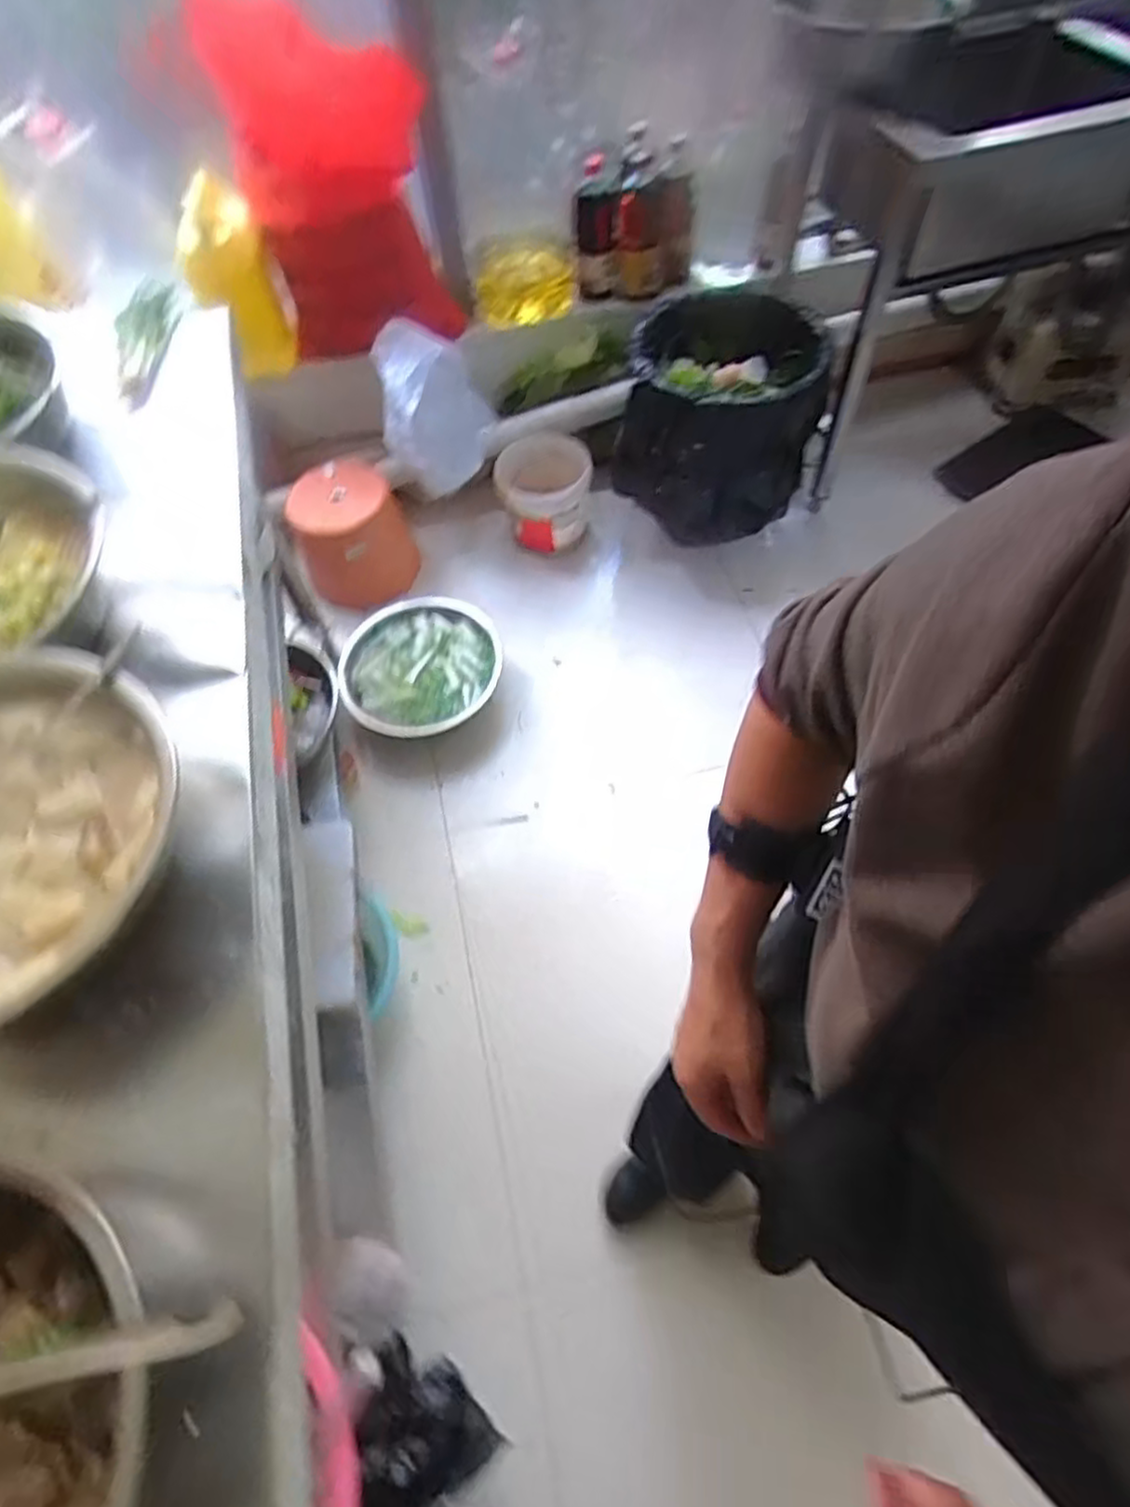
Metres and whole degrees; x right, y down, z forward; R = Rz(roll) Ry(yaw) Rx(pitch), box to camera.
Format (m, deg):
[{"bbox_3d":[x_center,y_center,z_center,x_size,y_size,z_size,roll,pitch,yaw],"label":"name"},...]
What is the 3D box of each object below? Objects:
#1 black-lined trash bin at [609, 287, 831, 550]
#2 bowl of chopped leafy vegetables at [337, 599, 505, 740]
[{"bbox_3d":[0.344,-0.749,1.682,0.429,0.350,0.420,13,61,11],"label":"black-lined trash bin"},{"bbox_3d":[-0.322,-0.202,1.674,0.367,0.103,0.359,-1,59,2],"label":"bowl of chopped leafy vegetables"}]

